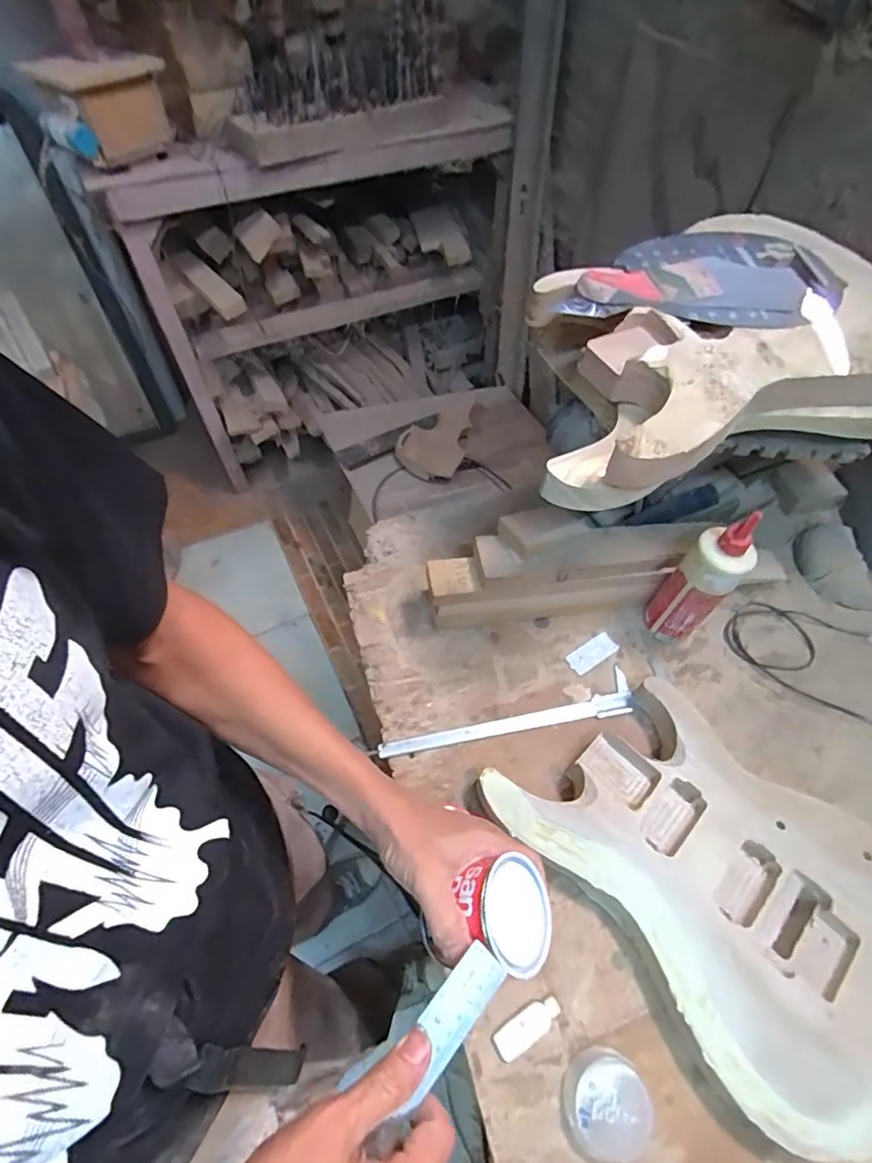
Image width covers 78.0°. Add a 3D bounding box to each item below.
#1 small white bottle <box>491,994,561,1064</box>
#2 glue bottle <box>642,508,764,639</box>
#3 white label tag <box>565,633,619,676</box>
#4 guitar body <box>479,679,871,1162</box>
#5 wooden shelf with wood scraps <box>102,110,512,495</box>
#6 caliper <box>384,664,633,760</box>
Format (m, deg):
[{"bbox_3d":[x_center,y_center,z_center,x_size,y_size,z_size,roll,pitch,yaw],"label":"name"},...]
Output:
[{"bbox_3d":[0.088,0.428,0.519,0.069,0.013,0.026,-27,62,-17],"label":"small white bottle"},{"bbox_3d":[0.329,0.004,0.677,0.069,0.226,0.059,40,65,22],"label":"glue bottle"},{"bbox_3d":[0.216,0.099,0.745,0.077,0.005,0.035,-31,63,-19],"label":"white label tag"},{"bbox_3d":[0.298,0.300,0.584,0.299,0.061,0.426,-36,65,-21],"label":"guitar body"},{"bbox_3d":[-0.250,-0.760,1.490,0.914,0.822,0.437,-13,59,-10],"label":"wooden shelf with wood scraps"},{"bbox_3d":[0.092,0.169,0.684,0.330,0.010,0.053,-9,58,-7],"label":"caliper"}]

